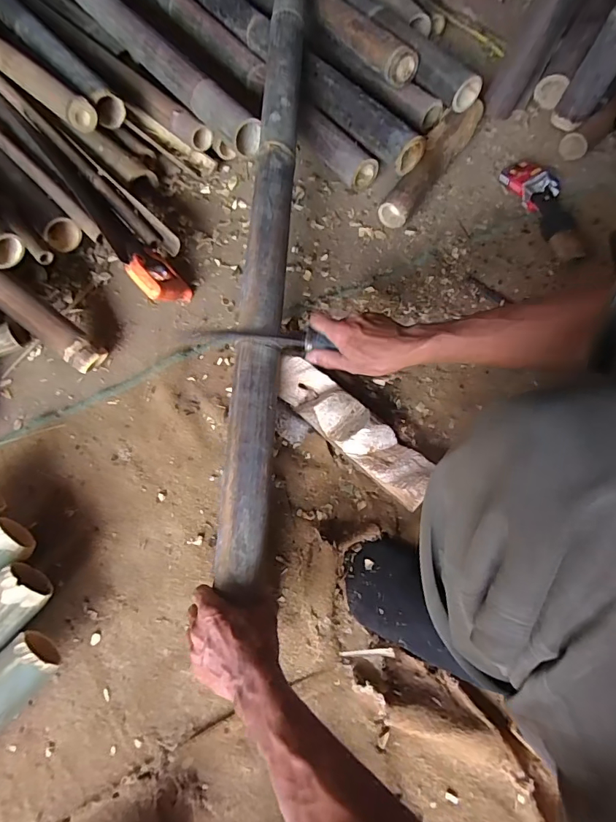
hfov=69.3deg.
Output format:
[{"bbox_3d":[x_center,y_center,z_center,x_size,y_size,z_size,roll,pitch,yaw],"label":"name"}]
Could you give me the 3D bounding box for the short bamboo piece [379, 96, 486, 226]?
[{"bbox_3d":[0.250,-0.500,0.890,0.066,0.076,0.342,32,69,13],"label":"short bamboo piece"}]

